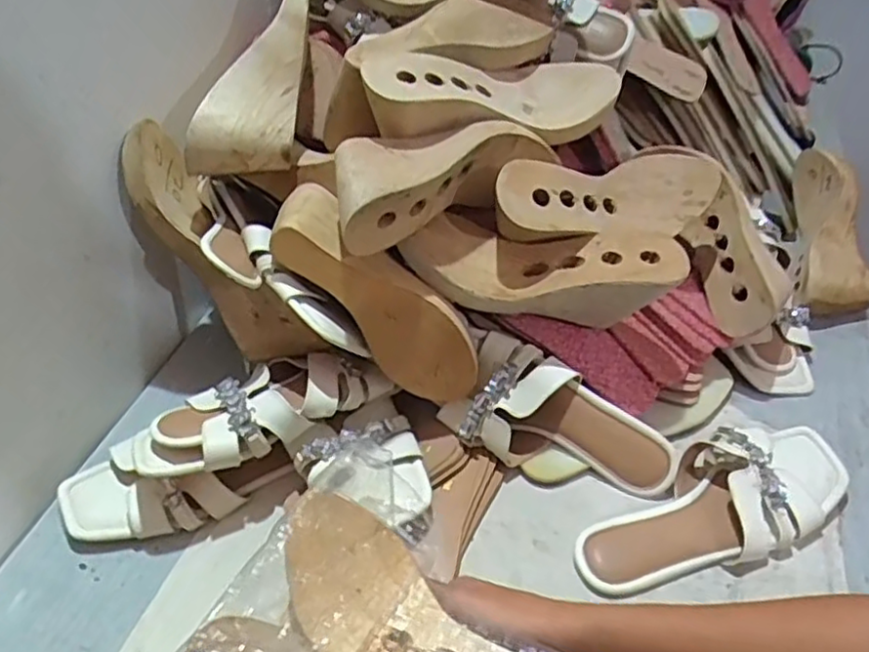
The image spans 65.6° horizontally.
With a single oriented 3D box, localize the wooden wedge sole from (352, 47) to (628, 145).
[{"bbox_3d":[0.052,-0.194,0.568,0.239,0.070,0.079,-11,45,-31],"label":"wooden wedge sole"}]

